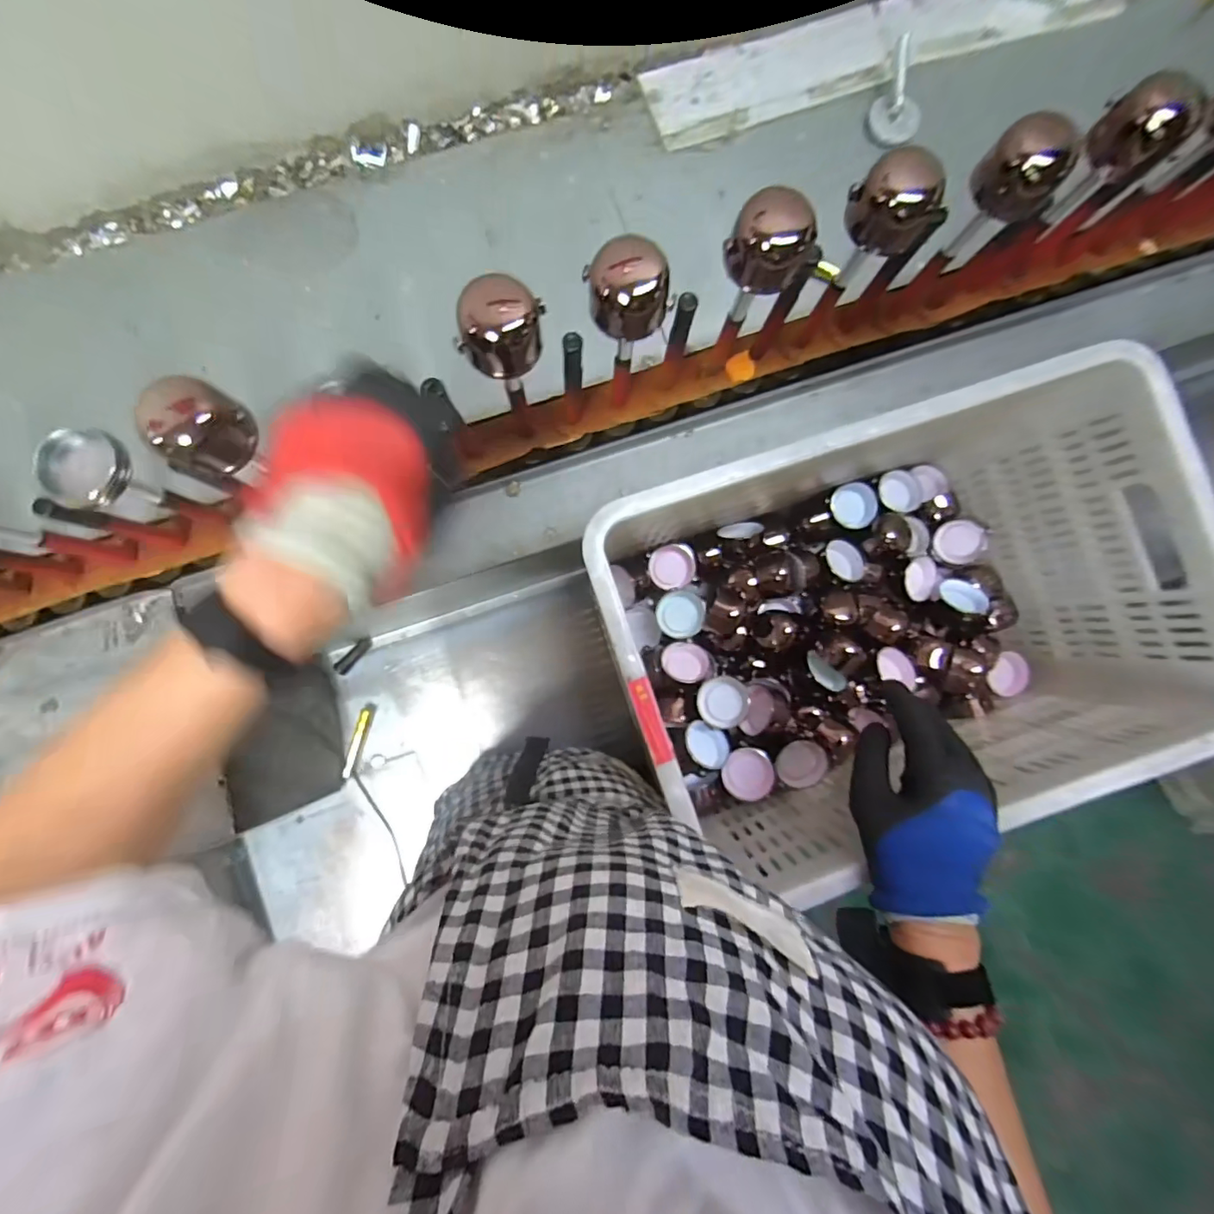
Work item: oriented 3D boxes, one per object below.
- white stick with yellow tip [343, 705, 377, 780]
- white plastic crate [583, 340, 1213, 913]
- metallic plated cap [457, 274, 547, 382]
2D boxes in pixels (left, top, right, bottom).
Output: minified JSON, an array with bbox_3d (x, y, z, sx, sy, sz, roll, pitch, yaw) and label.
[{"bbox_3d":[-0.336,0.181,0.716,0.016,0.010,0.101,16,88,-2],"label":"white stick with yellow tip"},{"bbox_3d":[0.275,0.010,0.566,0.528,0.270,0.365,-19,89,-3],"label":"white plastic crate"},{"bbox_3d":[-0.075,-0.201,0.382,0.054,0.043,0.050,0,88,-2],"label":"metallic plated cap"}]

